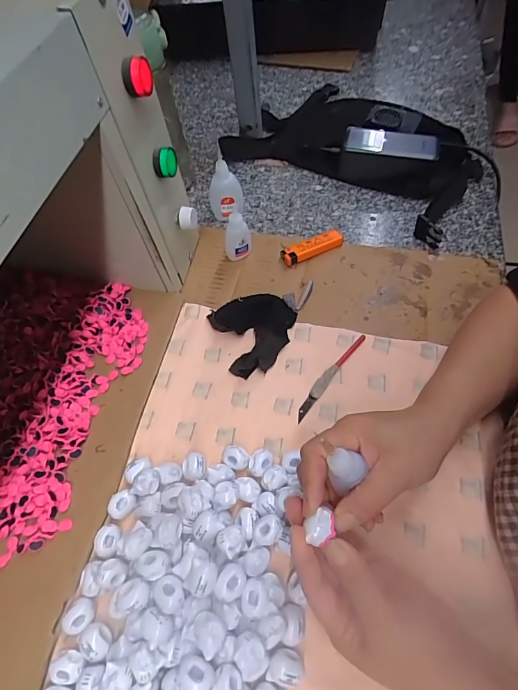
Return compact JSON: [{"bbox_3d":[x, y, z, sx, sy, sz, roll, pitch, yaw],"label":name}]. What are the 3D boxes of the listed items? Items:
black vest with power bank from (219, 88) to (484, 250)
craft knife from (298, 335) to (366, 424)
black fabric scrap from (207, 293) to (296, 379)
[{"bbox_3d":[0.146,-0.303,0.580,0.344,0.056,0.213,33,66,19],"label":"black vest with power bank"},{"bbox_3d":[0.074,0.031,0.411,0.013,0.007,0.118,34,67,20],"label":"craft knife"},{"bbox_3d":[-0.001,-0.020,0.438,0.089,0.025,0.094,-21,61,-10],"label":"black fabric scrap"}]

